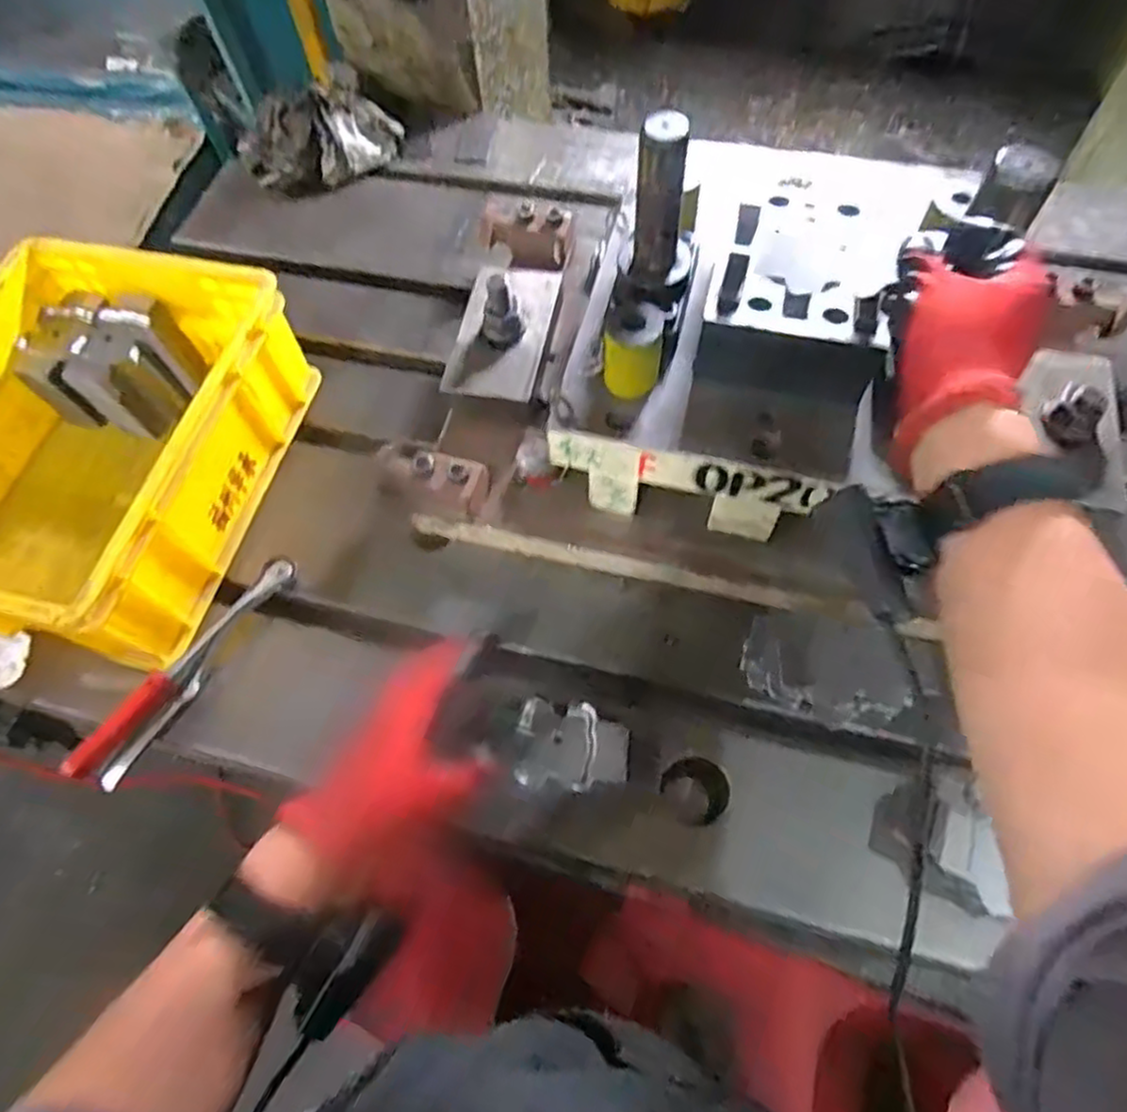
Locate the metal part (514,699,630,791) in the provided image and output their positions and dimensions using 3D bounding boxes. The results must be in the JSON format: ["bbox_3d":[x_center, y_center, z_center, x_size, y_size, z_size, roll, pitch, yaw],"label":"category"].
[{"bbox_3d":[0.008,0.141,0.512,0.080,0.025,0.057,5,63,5],"label":"metal part"}]

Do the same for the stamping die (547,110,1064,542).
[{"bbox_3d":[0.155,-0.173,0.512,0.261,0.212,0.248,17,64,11],"label":"stamping die"}]

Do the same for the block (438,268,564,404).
[{"bbox_3d":[-0.053,-0.212,0.599,0.081,0.066,0.150,9,63,7],"label":"block"}]

